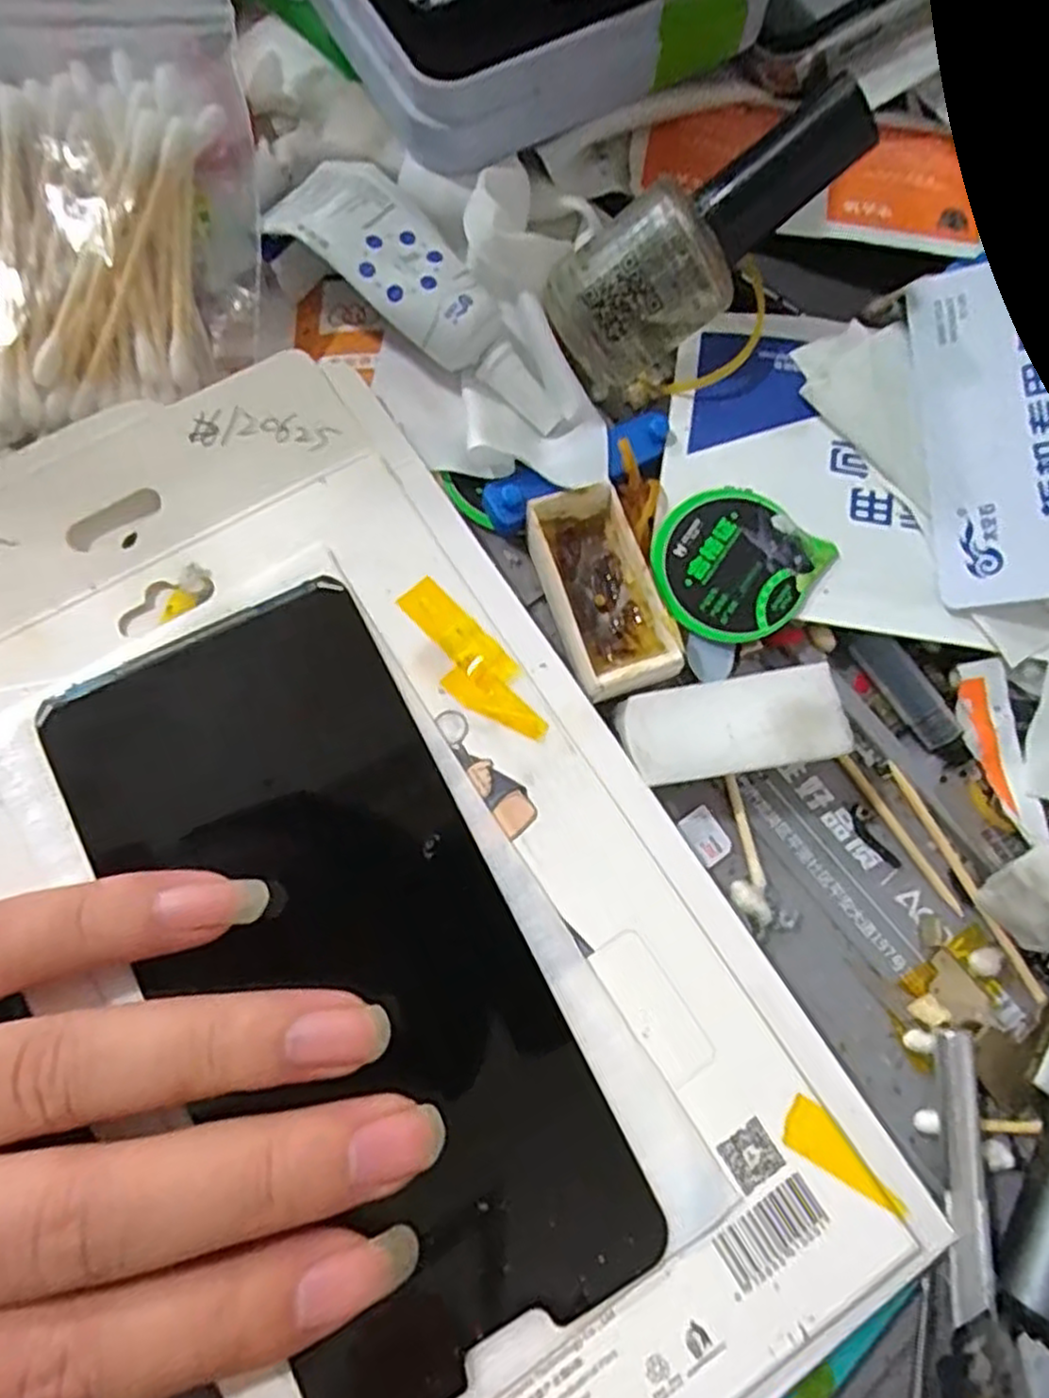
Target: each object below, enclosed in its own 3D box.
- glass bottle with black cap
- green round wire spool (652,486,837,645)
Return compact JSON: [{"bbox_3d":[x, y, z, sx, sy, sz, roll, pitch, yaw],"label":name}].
[{"bbox_3d":[0.043,-0.111,0.180,0.080,0.027,0.026,-34,76,17],"label":"glass bottle with black cap"},{"bbox_3d":[0.050,-0.033,0.177,0.039,0.004,0.036,1,75,-5],"label":"green round wire spool"}]

